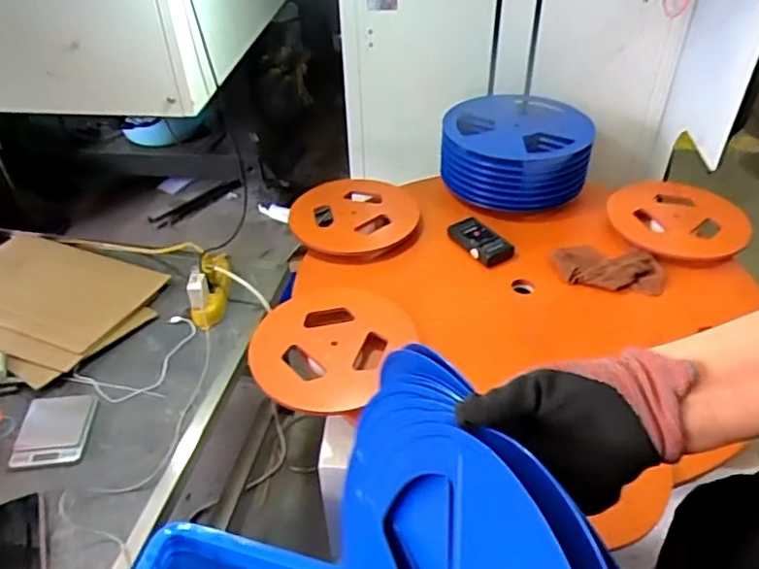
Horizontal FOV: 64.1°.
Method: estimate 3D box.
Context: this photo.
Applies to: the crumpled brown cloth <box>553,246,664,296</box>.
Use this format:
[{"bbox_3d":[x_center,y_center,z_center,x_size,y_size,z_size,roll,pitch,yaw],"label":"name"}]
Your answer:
[{"bbox_3d":[0.441,-0.036,1.166,0.193,0.021,0.123,9,42,11],"label":"crumpled brown cloth"}]

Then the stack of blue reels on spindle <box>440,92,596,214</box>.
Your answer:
[{"bbox_3d":[0.301,-0.312,1.371,0.322,0.126,0.317,2,41,4],"label":"stack of blue reels on spindle"}]

